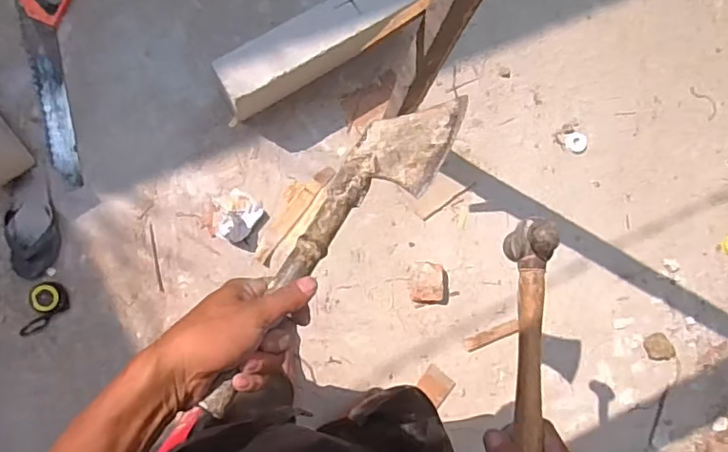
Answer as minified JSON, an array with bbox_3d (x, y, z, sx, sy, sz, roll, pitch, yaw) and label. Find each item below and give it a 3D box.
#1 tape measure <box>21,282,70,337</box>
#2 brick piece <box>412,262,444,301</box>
[{"bbox_3d":[-0.699,0.184,1.222,0.074,0.037,0.124,14,83,-7],"label":"tape measure"},{"bbox_3d":[0.155,0.137,1.362,0.073,0.044,0.092,4,85,-8],"label":"brick piece"}]

